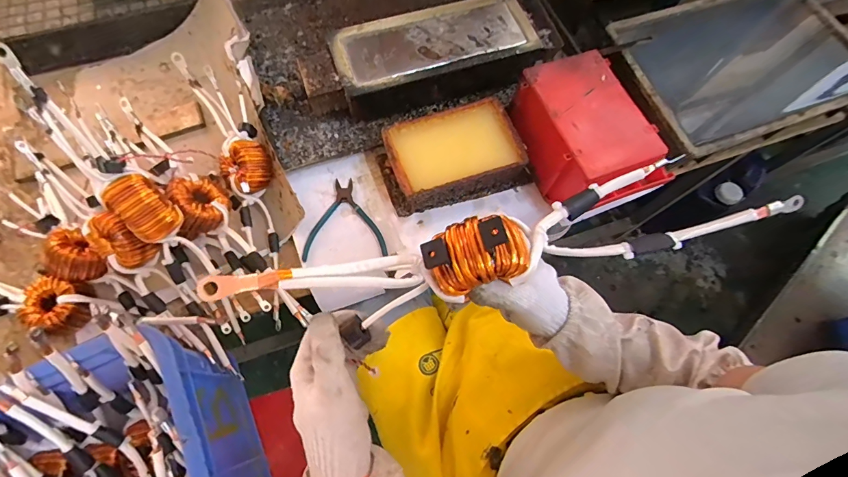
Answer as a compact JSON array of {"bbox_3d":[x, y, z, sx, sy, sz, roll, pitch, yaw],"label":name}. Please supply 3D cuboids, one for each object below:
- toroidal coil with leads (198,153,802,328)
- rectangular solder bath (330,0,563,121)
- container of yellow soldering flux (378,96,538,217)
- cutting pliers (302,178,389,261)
[{"bbox_3d":[0.070,0.001,0.316,0.459,0.079,0.073,-10,70,-3],"label":"toroidal coil with leads"},{"bbox_3d":[0.041,-0.322,0.685,0.390,0.096,0.168,-20,71,-10],"label":"rectangular solder bath"},{"bbox_3d":[0.047,-0.133,0.629,0.230,0.065,0.137,-16,71,-8],"label":"container of yellow soldering flux"},{"bbox_3d":[-0.123,-0.033,0.615,0.128,0.009,0.133,-1,69,-3],"label":"cutting pliers"}]

